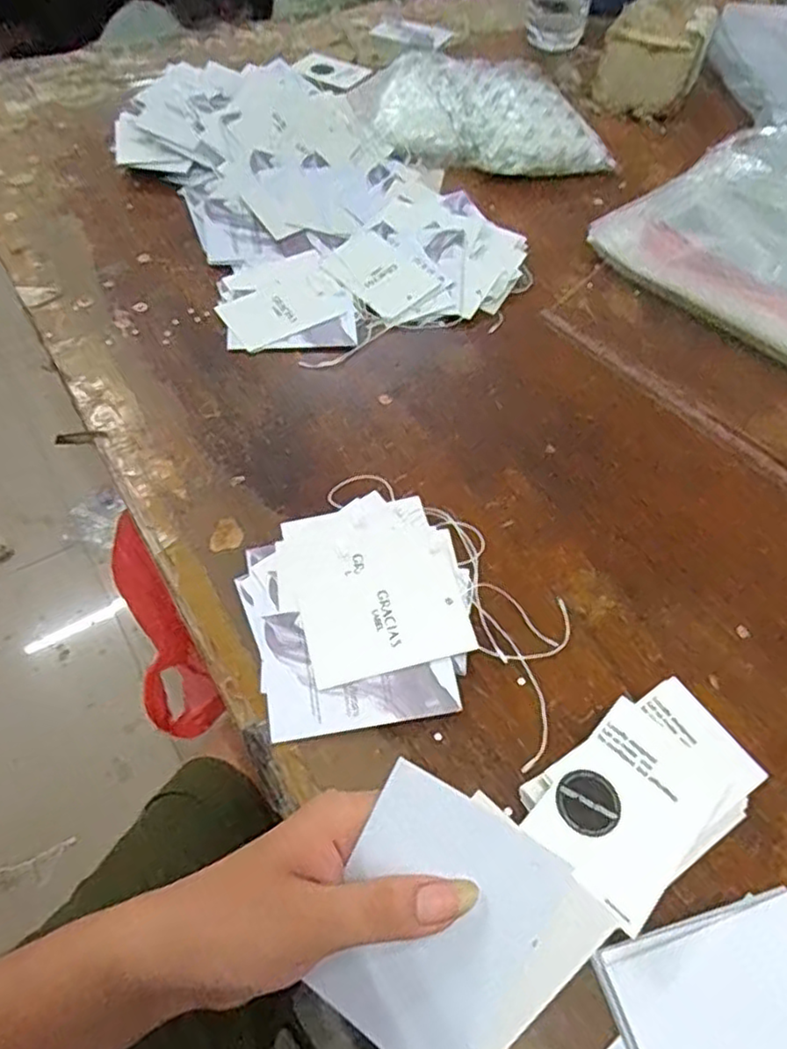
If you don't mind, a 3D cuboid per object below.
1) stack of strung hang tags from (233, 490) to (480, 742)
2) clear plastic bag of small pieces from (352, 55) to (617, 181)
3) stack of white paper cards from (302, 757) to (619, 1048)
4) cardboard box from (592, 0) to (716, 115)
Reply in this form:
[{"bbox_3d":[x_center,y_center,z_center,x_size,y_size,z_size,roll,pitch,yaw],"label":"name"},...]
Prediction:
[{"bbox_3d":[-0.019,0.046,0.392,0.126,0.019,0.135,-7,54,-7],"label":"stack of strung hang tags"},{"bbox_3d":[0.083,-0.439,0.730,0.293,0.054,0.153,16,55,9],"label":"clear plastic bag of small pieces"},{"bbox_3d":[0.020,0.150,0.246,0.084,0.009,0.097,25,95,21],"label":"stack of white paper cards"},{"bbox_3d":[0.315,-0.568,0.816,0.107,0.092,0.180,19,55,11],"label":"cardboard box"}]

